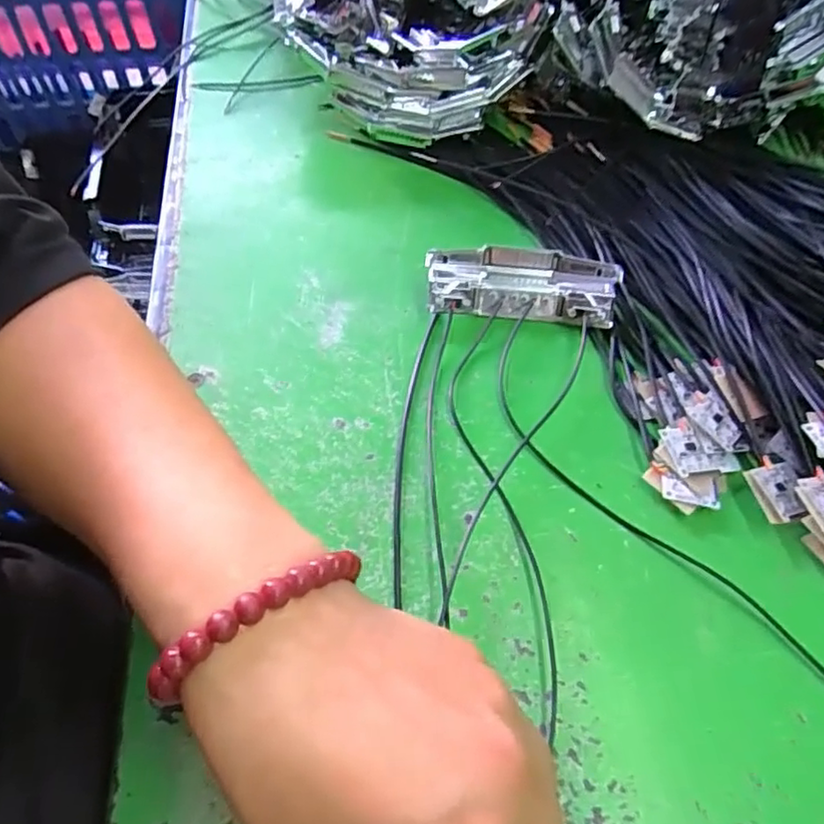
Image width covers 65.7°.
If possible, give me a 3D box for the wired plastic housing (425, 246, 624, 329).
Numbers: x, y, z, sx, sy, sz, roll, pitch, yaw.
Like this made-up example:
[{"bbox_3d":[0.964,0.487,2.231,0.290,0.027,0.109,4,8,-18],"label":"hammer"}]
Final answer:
[{"bbox_3d":[0.058,-0.068,0.341,0.097,0.023,0.039,6,56,4],"label":"wired plastic housing"}]

